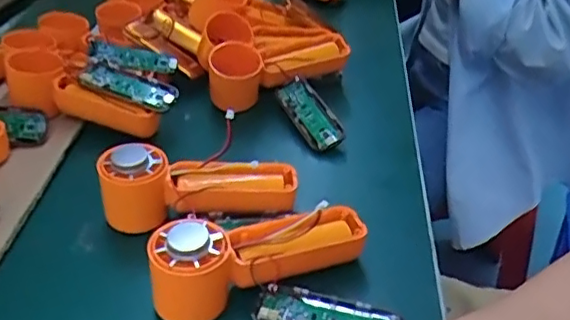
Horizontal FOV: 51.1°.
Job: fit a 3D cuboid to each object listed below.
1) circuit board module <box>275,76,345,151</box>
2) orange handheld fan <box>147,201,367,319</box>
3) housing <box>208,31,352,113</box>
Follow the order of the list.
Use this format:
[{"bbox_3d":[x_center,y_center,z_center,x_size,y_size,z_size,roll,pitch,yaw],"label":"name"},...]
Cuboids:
[{"bbox_3d":[0.020,-0.040,0.500,0.032,0.011,0.084,-30,54,-3],"label":"circuit board module"},{"bbox_3d":[-0.016,0.055,0.353,0.132,0.050,0.048,-18,42,-25],"label":"orange handheld fan"},{"bbox_3d":[-0.006,-0.074,0.545,0.129,0.061,0.049,-9,39,-16],"label":"housing"}]

